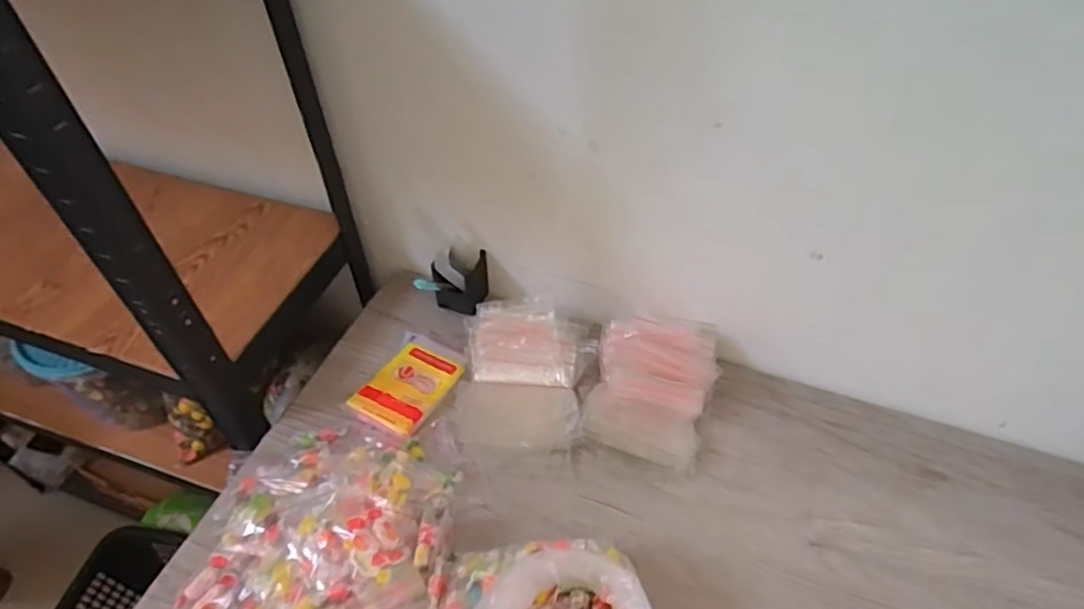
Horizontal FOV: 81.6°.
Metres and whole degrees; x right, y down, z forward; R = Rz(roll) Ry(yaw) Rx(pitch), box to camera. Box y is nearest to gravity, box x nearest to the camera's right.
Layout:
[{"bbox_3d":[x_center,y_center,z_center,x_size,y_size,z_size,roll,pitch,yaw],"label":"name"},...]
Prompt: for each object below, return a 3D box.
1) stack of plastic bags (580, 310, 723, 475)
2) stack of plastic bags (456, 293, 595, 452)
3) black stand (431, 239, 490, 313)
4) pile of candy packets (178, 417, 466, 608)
[{"bbox_3d":[0.129,0.090,0.741,0.139,0.073,0.180,13,51,10],"label":"stack of plastic bags"},{"bbox_3d":[-0.023,0.082,0.754,0.161,0.054,0.191,4,50,3],"label":"stack of plastic bags"},{"bbox_3d":[-0.108,-0.039,0.847,0.063,0.085,0.065,0,50,0],"label":"black stand"},{"bbox_3d":[-0.219,0.243,0.620,0.249,0.052,0.316,1,50,0],"label":"pile of candy packets"}]

